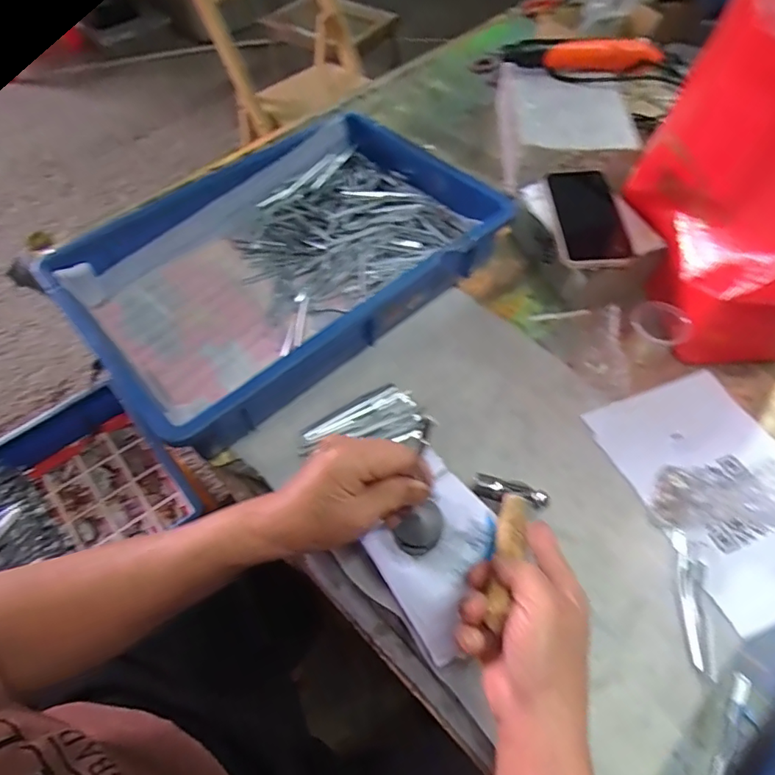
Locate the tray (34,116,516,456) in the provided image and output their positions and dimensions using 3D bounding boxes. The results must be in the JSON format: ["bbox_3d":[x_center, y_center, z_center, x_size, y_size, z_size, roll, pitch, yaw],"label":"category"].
[{"bbox_3d":[-0.105,-0.140,0.575,0.435,0.078,0.283,-38,64,-22],"label":"tray"}]

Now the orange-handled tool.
[{"bbox_3d":[0.238,-0.435,0.679,0.237,0.049,0.030,5,57,4],"label":"orange-handled tool"}]

